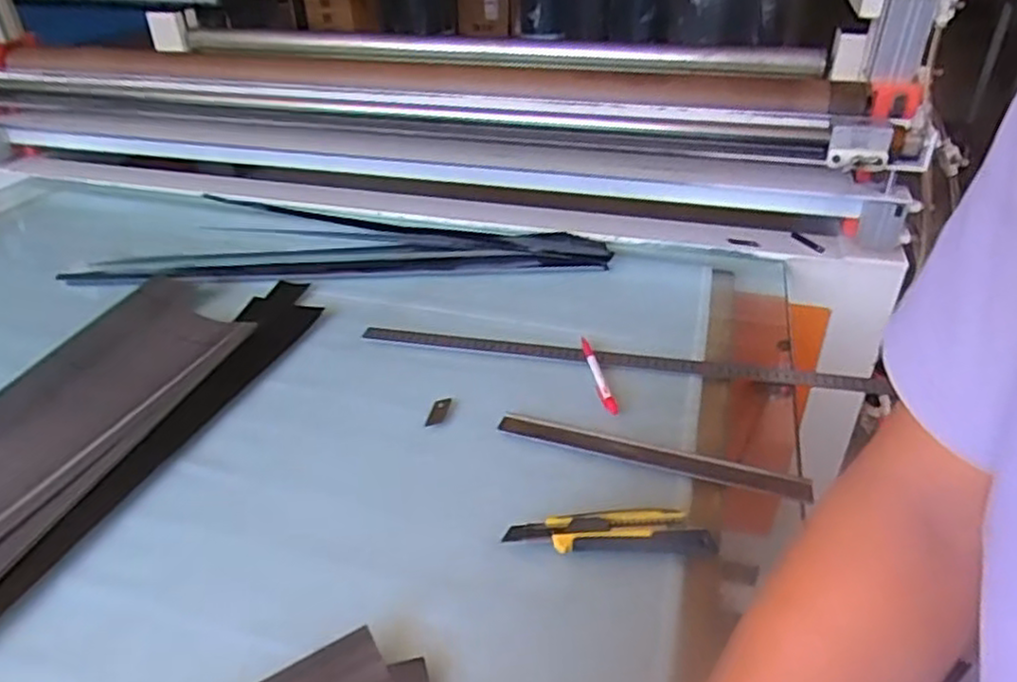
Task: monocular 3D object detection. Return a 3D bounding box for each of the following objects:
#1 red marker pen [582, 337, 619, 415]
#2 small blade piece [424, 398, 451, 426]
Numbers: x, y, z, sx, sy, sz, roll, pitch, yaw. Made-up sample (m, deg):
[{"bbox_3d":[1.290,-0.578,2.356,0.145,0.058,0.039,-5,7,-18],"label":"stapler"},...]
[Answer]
[{"bbox_3d":[0.096,0.033,0.774,0.014,0.011,0.138,-6,33,-6],"label":"red marker pen"},{"bbox_3d":[-0.072,0.074,0.724,0.017,0.004,0.049,9,32,8],"label":"small blade piece"}]

